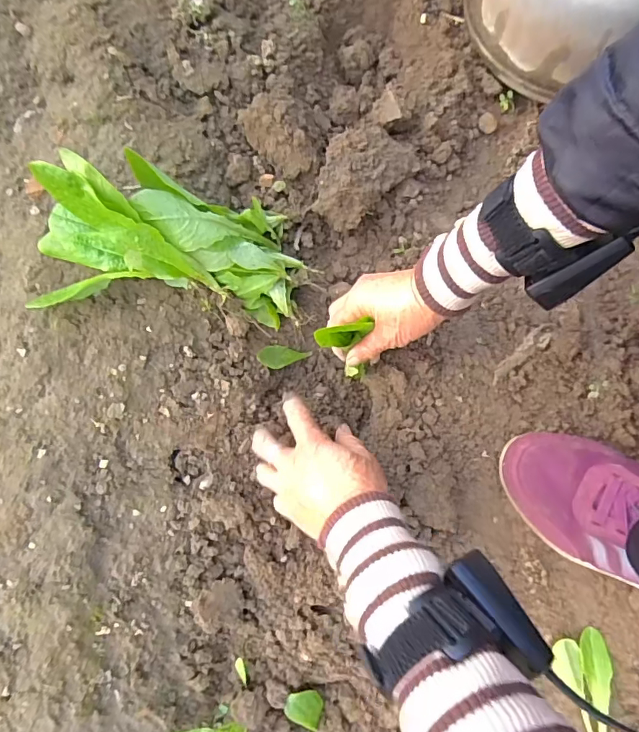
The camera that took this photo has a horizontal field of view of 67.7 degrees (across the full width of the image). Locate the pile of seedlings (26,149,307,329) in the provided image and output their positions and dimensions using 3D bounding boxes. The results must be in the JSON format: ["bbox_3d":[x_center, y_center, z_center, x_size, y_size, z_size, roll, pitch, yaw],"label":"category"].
[{"bbox_3d":[-0.122,-0.101,0.416,0.214,0.094,0.129,10,79,-25],"label":"pile of seedlings"}]

